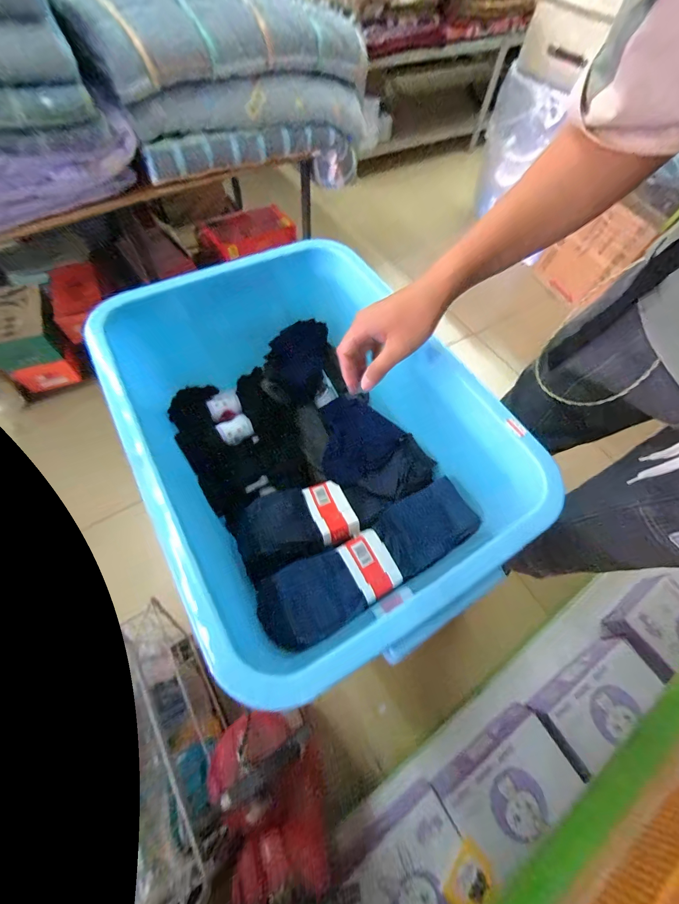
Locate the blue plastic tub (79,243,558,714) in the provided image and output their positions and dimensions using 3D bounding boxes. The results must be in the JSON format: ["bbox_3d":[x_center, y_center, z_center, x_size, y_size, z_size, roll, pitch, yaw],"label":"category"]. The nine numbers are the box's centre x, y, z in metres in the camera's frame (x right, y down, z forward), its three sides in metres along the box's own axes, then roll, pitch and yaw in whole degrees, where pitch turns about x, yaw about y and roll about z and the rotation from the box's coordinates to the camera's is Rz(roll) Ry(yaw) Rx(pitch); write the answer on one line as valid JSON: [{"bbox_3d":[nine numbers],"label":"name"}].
[{"bbox_3d":[-0.028,-0.015,0.469,0.350,0.222,0.496,-22,64,-15],"label":"blue plastic tub"}]

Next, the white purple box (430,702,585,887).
[{"bbox_3d":[0.313,0.618,0.644,0.236,0.099,0.123,-30,66,-19],"label":"white purple box"}]

